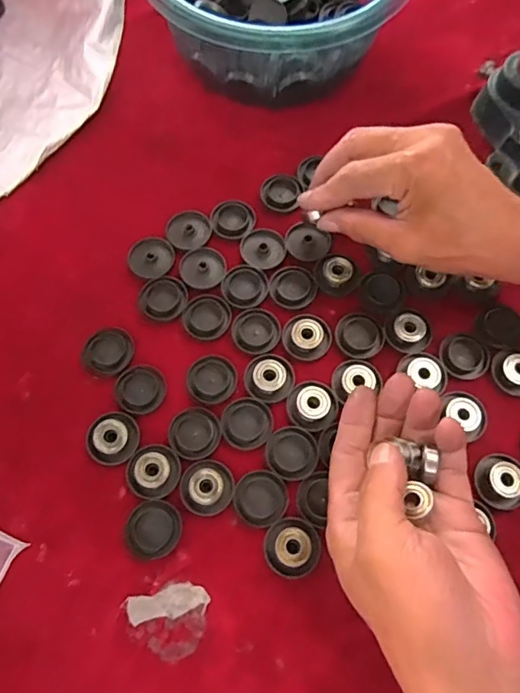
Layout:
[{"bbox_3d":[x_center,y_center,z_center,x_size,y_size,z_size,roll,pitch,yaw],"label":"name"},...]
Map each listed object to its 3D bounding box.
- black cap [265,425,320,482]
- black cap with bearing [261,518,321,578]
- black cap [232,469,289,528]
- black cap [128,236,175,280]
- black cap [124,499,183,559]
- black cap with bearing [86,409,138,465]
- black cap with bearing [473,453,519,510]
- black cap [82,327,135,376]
[{"bbox_3d":[0.021,0.066,0.335,0.033,0.004,0.033,0,69,-1],"label":"black cap"},{"bbox_3d":[0.019,0.118,0.313,0.032,0.010,0.033,0,69,-1],"label":"black cap with bearing"},{"bbox_3d":[0.001,0.093,0.325,0.033,0.004,0.032,0,69,-1],"label":"black cap"},{"bbox_3d":[-0.078,-0.065,0.382,0.033,0.007,0.030,0,69,-1],"label":"black cap"},{"bbox_3d":[-0.065,0.111,0.321,0.032,0.004,0.032,0,69,-1],"label":"black cap"},{"bbox_3d":[-0.093,0.059,0.338,0.031,0.012,0.033,0,69,-1],"label":"black cap with bearing"},{"bbox_3d":[0.151,0.083,0.331,0.029,0.019,0.034,25,71,8],"label":"black cap with bearing"},{"bbox_3d":[-0.103,0.004,0.363,0.032,0.011,0.034,0,69,-1],"label":"black cap"}]

